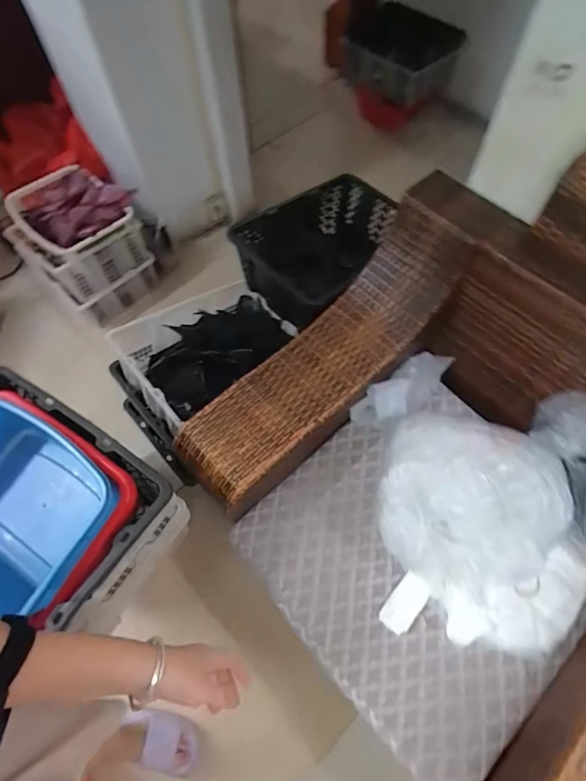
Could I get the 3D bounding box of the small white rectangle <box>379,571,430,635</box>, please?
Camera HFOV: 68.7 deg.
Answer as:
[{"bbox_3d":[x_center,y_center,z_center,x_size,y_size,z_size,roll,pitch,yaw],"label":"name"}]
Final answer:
[{"bbox_3d":[0.232,0.437,0.881,0.060,0.006,0.118,38,69,19],"label":"small white rectangle"}]

